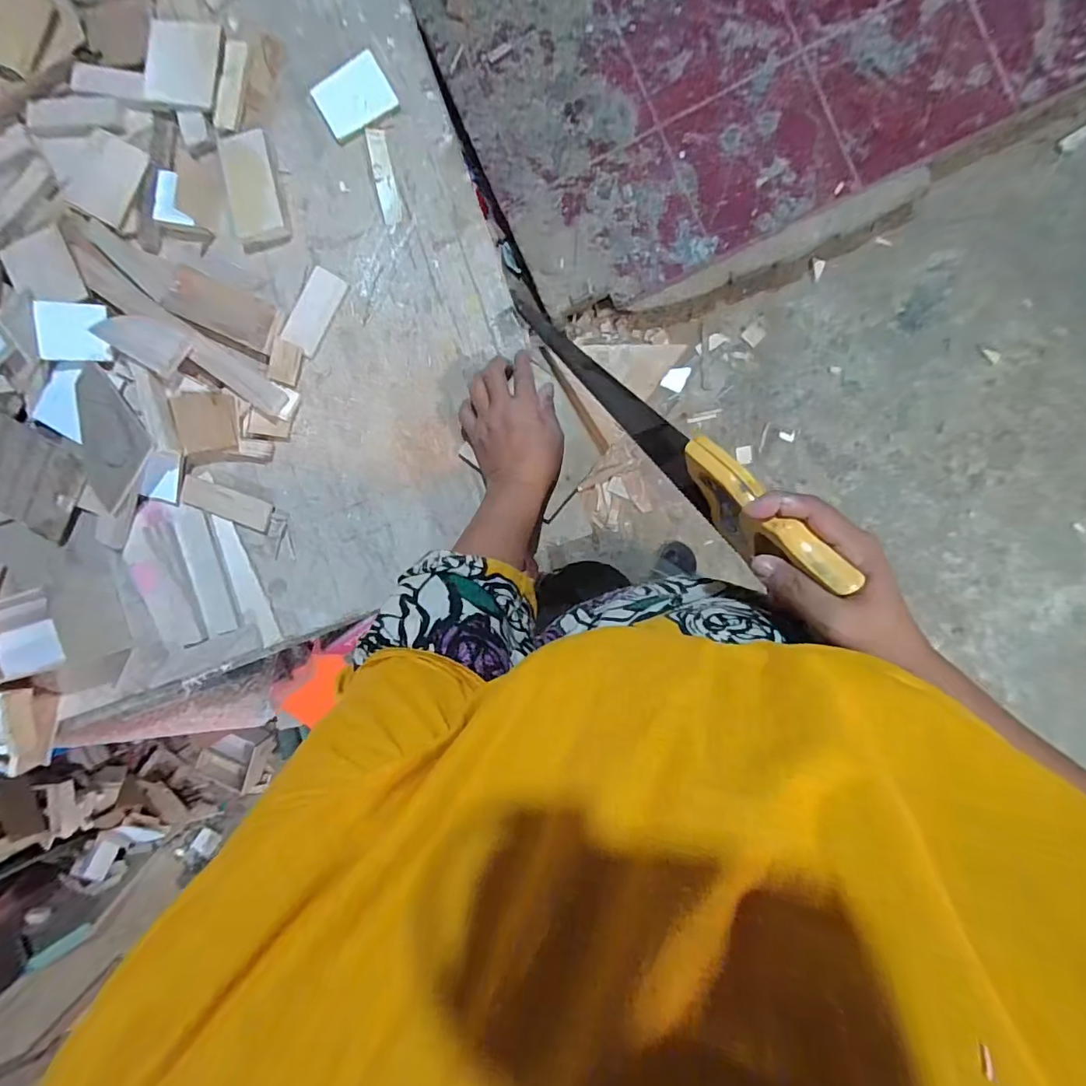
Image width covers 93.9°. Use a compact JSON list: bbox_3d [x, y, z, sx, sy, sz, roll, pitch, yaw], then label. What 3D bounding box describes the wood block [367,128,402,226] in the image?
[{"bbox_3d":[-0.165,-0.382,0.529,0.021,0.006,0.093,-10,94,3],"label":"wood block"}]

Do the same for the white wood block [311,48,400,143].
[{"bbox_3d":[-0.196,-0.462,0.525,0.075,0.004,0.066,-28,92,4],"label":"white wood block"}]

